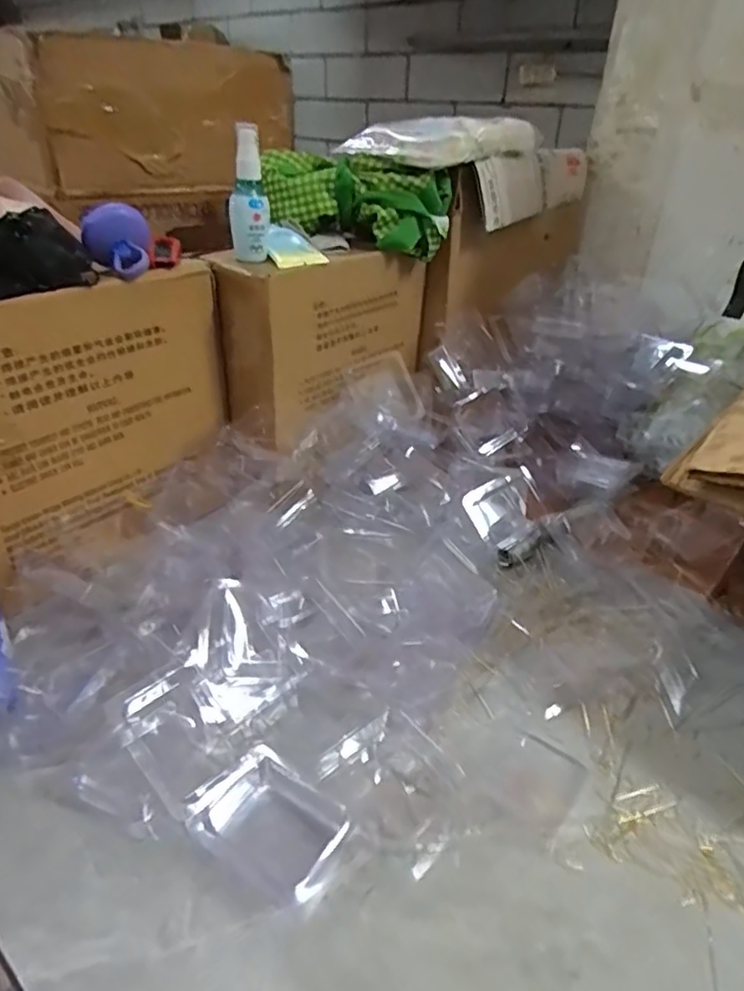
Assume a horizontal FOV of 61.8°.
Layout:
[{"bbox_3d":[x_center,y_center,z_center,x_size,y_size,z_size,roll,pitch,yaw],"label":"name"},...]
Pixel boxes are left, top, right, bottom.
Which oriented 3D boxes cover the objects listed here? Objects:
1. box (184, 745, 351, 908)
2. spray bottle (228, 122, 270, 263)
[{"bbox_3d":[-0.065,0.206,0.397,0.094,0.024,0.063,20,35,24],"label":"box"},{"bbox_3d":[-0.121,-0.293,0.608,0.039,0.113,0.039,-2,32,-9],"label":"spray bottle"}]

